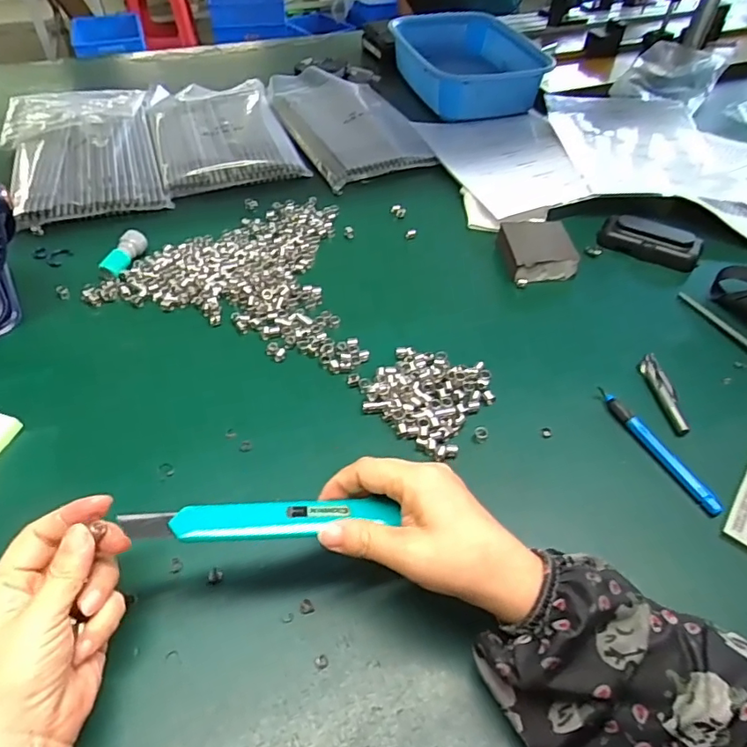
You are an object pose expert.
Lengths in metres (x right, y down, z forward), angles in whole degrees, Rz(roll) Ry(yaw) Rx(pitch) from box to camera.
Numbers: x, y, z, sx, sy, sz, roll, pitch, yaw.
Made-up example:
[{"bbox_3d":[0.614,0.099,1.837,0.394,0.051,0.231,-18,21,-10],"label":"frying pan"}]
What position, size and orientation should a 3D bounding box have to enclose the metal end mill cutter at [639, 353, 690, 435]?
[{"bbox_3d":[0.243,0.013,0.441,0.014,0.014,0.085,1,48,0],"label":"metal end mill cutter"}]

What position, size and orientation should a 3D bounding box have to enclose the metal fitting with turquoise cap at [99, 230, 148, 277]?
[{"bbox_3d":[-0.260,-0.126,0.552,0.023,0.017,0.059,12,49,9],"label":"metal fitting with turquoise cap"}]

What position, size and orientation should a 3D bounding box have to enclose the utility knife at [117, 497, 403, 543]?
[{"bbox_3d":[-0.061,0.081,0.293,0.146,0.010,0.023,-1,48,-8],"label":"utility knife"}]

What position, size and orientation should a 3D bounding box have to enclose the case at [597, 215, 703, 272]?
[{"bbox_3d":[0.300,-0.142,0.573,0.101,0.032,0.043,22,52,17],"label":"case"}]

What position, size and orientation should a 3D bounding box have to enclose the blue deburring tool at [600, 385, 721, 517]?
[{"bbox_3d":[0.216,0.055,0.403,0.006,0.013,0.119,-18,51,-17],"label":"blue deburring tool"}]

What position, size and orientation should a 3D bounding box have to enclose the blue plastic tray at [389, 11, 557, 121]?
[{"bbox_3d":[0.160,-0.506,0.882,0.213,0.090,0.260,-15,50,-14],"label":"blue plastic tray"}]

